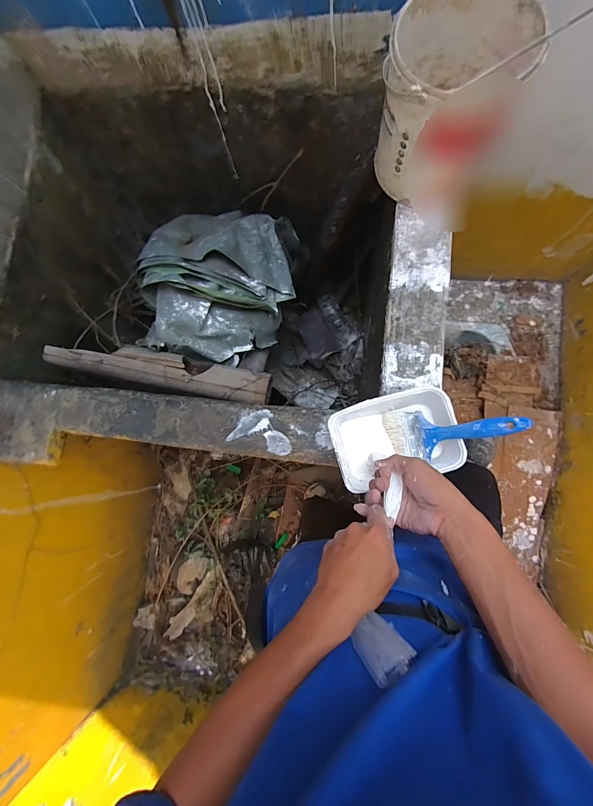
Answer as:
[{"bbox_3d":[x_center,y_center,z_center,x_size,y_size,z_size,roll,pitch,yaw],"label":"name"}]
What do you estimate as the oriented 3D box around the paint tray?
[{"bbox_3d":[0.144,0.051,0.499,0.175,0.057,0.128,-15,82,3],"label":"paint tray"}]

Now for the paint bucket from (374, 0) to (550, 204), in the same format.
[{"bbox_3d":[0.215,-0.432,0.486,0.168,0.175,0.186,21,85,7],"label":"paint bucket"}]

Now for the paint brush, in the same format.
[{"bbox_3d":[0.208,0.041,0.461,0.185,0.014,0.066,-7,81,41],"label":"paint brush"}]

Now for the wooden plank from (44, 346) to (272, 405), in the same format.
[{"bbox_3d":[-0.293,-0.071,0.712,0.481,0.052,0.076,11,84,6],"label":"wooden plank"}]

